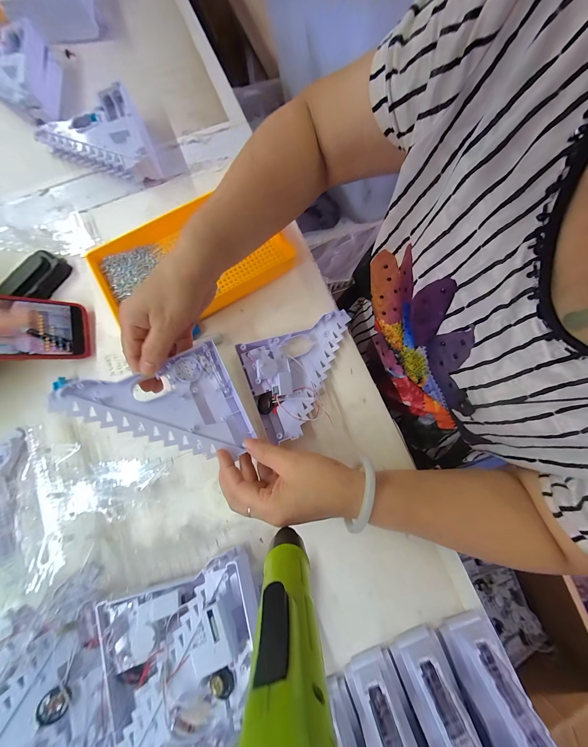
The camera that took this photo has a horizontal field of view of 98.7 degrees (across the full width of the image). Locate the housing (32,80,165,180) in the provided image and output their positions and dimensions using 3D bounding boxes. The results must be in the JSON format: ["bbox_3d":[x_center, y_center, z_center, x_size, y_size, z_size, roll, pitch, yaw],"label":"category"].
[{"bbox_3d":[-0.303,-0.349,0.390,0.165,0.056,0.128,-21,80,-3],"label":"housing"}]

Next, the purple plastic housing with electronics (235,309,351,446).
[{"bbox_3d":[0.019,0.000,0.321,0.153,0.044,0.138,-21,77,-7],"label":"purple plastic housing with electronics"}]

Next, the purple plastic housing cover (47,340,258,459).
[{"bbox_3d":[-0.134,0.047,0.271,0.156,0.015,0.126,-25,86,-29],"label":"purple plastic housing cover"}]

